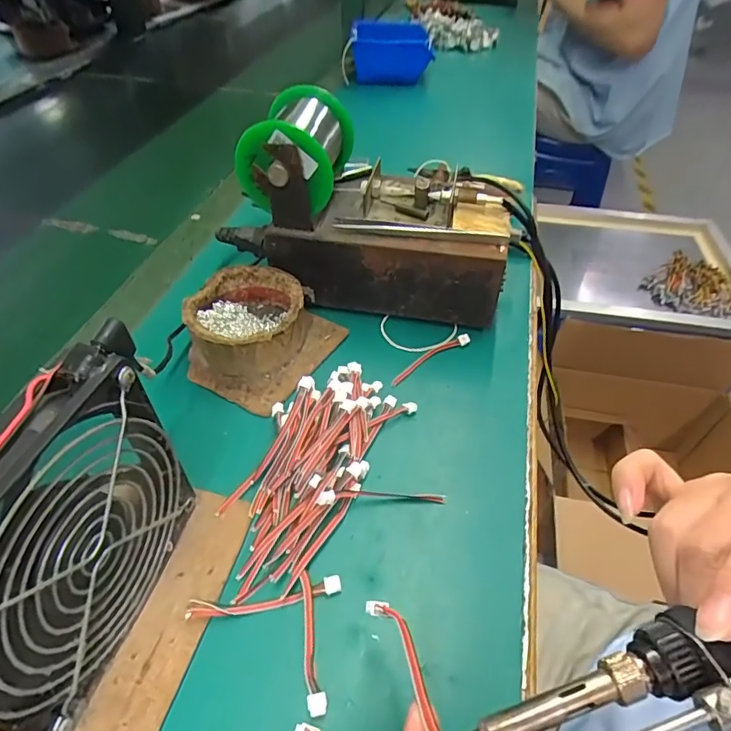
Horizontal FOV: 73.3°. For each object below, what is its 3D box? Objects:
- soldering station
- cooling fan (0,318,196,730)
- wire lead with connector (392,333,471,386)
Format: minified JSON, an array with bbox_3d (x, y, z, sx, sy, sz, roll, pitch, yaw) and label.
[{"bbox_3d":[0.004,-0.123,0.390,0.222,0.135,0.109,9,47,6],"label":"soldering station"},{"bbox_3d":[-0.121,0.073,0.204,0.026,0.128,0.122,12,47,9],"label":"cooling fan"},{"bbox_3d":[0.048,-0.008,0.365,0.074,0.007,0.011,-27,52,-25],"label":"wire lead with connector"}]

